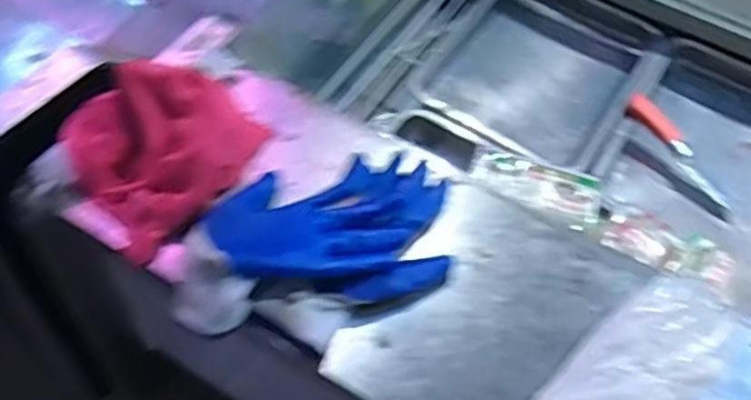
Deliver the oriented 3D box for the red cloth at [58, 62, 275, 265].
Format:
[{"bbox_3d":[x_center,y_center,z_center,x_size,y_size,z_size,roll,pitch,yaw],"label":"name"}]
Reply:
[{"bbox_3d":[-0.178,-0.053,0.628,0.167,0.063,0.141,-31,63,-23],"label":"red cloth"}]

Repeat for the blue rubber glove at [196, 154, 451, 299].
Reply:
[{"bbox_3d":[-0.037,0.014,0.607,0.200,0.053,0.139,-1,56,-5],"label":"blue rubber glove"}]

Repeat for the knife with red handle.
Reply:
[{"bbox_3d":[0.456,-0.076,1.063,0.038,0.023,0.207,-34,83,-24],"label":"knife with red handle"}]

